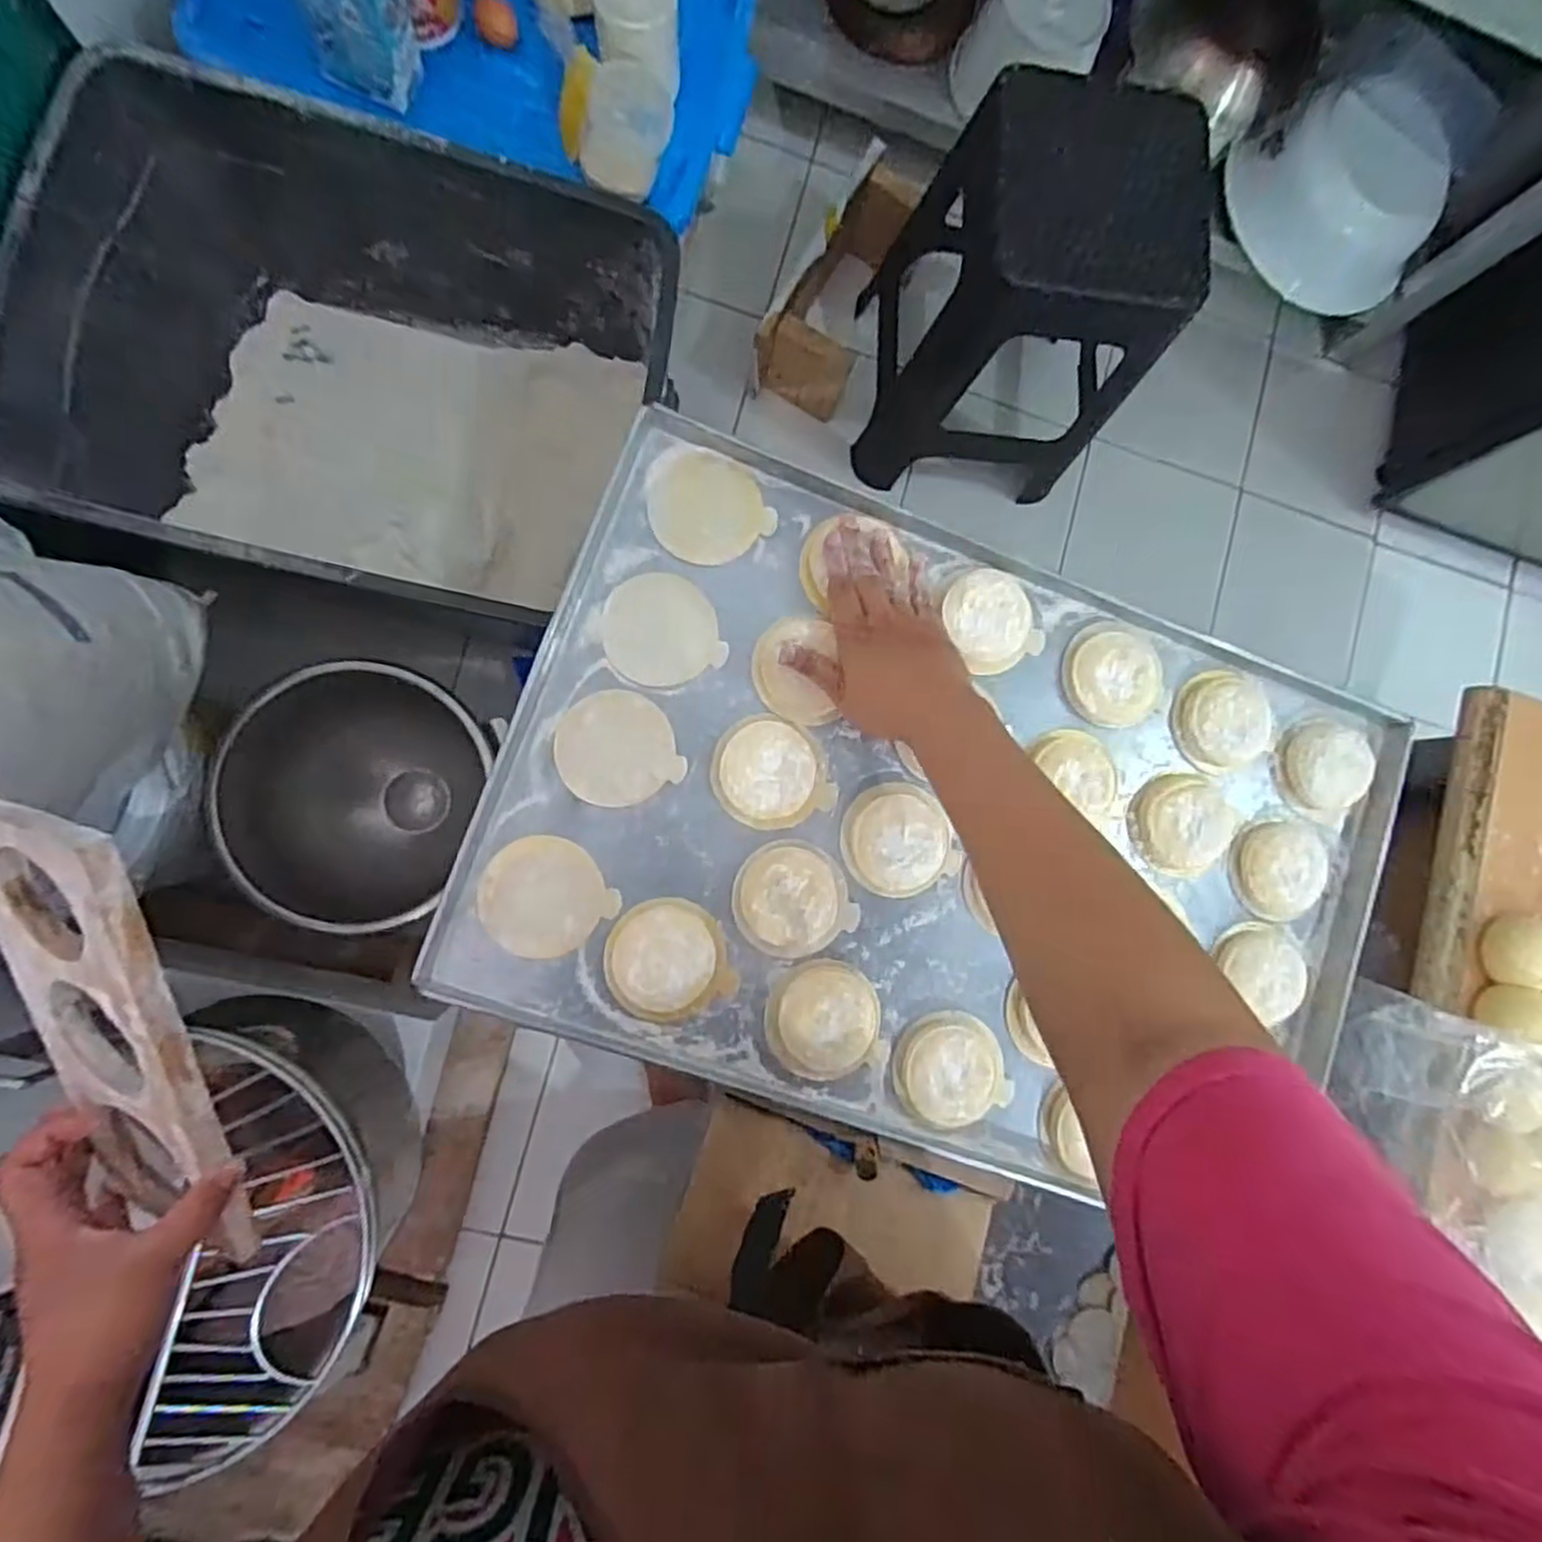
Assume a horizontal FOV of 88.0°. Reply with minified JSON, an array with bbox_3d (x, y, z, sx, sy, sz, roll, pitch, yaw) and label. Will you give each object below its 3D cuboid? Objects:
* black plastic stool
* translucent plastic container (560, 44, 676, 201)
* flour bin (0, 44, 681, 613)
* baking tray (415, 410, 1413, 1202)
[{"bbox_3d":[0.343,-0.639,1.139,0.330,0.479,0.307,7,86,-8],"label":"black plastic stool"},{"bbox_3d":[-0.177,-0.718,0.893,0.126,0.081,0.102,11,85,-8],"label":"translucent plastic container"},{"bbox_3d":[-0.482,-0.472,1.035,0.661,0.383,0.552,11,85,-8],"label":"flour bin"},{"bbox_3d":[0.133,0.046,0.556,0.608,0.026,0.406,20,84,-7],"label":"baking tray"}]

